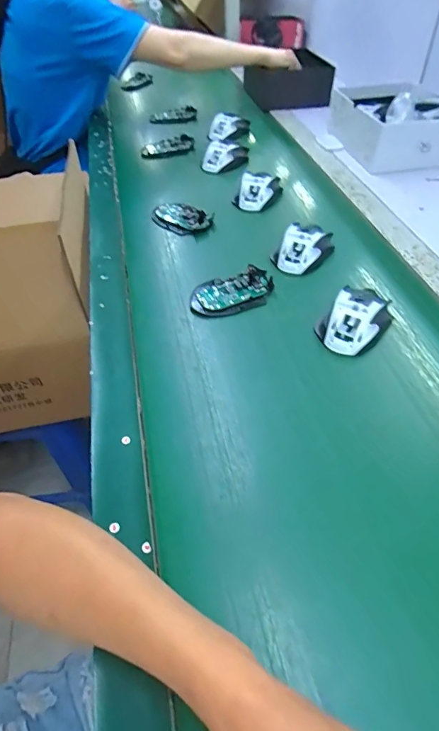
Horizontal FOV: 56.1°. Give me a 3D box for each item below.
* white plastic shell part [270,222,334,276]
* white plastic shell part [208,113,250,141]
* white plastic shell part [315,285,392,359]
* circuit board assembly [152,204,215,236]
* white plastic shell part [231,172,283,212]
[{"bbox_3d":[0.121,-0.172,0.604,0.068,0.036,0.089,26,53,24],"label":"white plastic shell part"},{"bbox_3d":[0.020,-0.546,0.941,0.063,0.049,0.103,24,52,22],"label":"white plastic shell part"},{"bbox_3d":[0.165,-0.058,0.499,0.072,0.036,0.103,31,55,27],"label":"white plastic shell part"},{"bbox_3d":[-0.069,-0.249,0.695,0.108,0.021,0.066,35,58,30],"label":"circuit board assembly"},{"bbox_3d":[0.073,-0.314,0.732,0.076,0.043,0.095,14,49,14],"label":"white plastic shell part"}]

